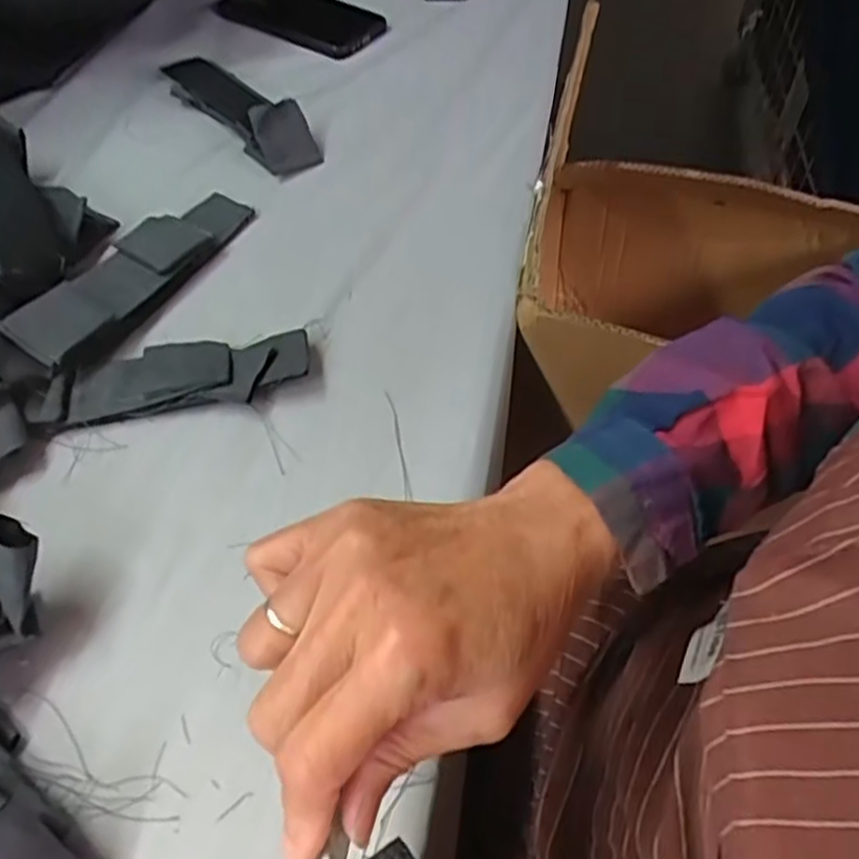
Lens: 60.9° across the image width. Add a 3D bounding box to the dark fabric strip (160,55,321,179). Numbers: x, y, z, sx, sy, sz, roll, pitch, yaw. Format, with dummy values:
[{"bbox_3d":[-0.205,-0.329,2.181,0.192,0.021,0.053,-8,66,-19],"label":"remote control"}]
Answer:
[{"bbox_3d":[-0.164,-0.275,0.605,0.054,0.039,0.199,-32,59,-19],"label":"dark fabric strip"}]

